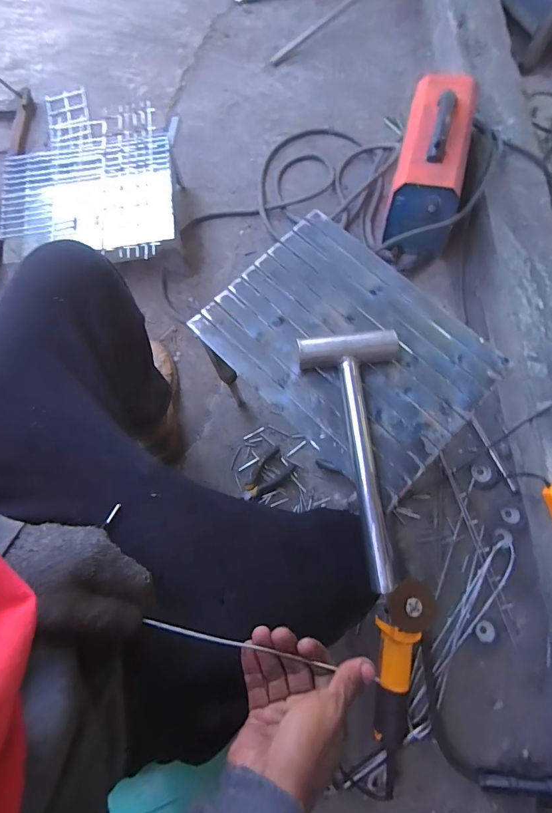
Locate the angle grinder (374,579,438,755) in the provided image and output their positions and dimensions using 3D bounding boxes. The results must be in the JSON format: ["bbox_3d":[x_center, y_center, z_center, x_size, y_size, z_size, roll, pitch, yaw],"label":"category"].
[{"bbox_3d":[0.218,0.458,0.698,0.083,0.093,0.297,12,88,5],"label":"angle grinder"}]

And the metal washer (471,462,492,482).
[{"bbox_3d":[0.439,0.140,0.831,0.044,0.004,0.039,-12,74,-1],"label":"metal washer"}]

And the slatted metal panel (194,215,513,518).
[{"bbox_3d":[0.091,-0.080,0.507,0.338,0.013,0.250,42,80,12],"label":"slatted metal panel"}]

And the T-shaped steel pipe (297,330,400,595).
[{"bbox_3d":[0.101,0.054,0.450,0.115,0.034,0.288,-6,74,0],"label":"T-shaped steel pipe"}]

